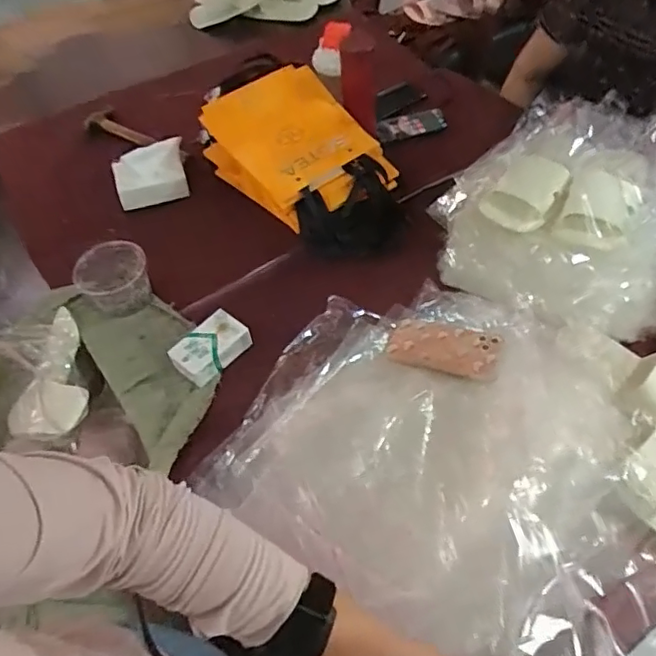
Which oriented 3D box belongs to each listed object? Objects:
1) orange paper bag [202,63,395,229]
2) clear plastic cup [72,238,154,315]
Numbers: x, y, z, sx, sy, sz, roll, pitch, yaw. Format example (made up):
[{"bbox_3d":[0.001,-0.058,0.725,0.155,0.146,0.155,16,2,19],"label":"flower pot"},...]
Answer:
[{"bbox_3d":[-0.068,-0.336,1.052,0.238,0.157,0.322,-29,56,-17],"label":"orange paper bag"},{"bbox_3d":[-0.346,-0.080,0.942,0.102,0.078,0.105,-2,53,3],"label":"clear plastic cup"}]

